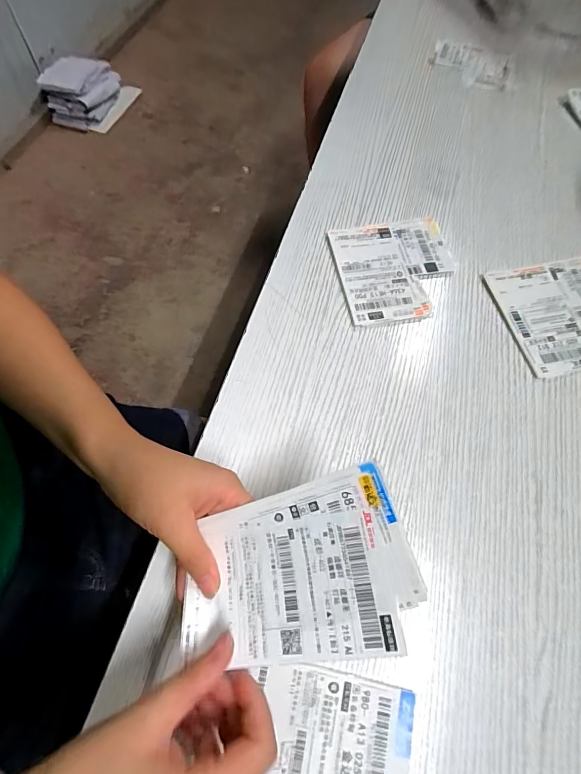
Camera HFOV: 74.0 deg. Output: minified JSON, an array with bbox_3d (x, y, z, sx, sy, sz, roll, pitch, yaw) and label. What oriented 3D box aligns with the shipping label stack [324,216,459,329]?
[{"bbox_3d":[0.119,-0.130,0.432,0.132,0.009,0.133,-10,65,-7],"label":"shipping label stack"}]

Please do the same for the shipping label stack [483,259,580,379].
[{"bbox_3d":[0.294,-0.079,0.415,0.131,0.005,0.131,-11,66,-7],"label":"shipping label stack"}]

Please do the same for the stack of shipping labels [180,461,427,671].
[{"bbox_3d":[0.000,0.112,0.231,0.139,0.012,0.094,-21,69,14],"label":"stack of shipping labels"}]

